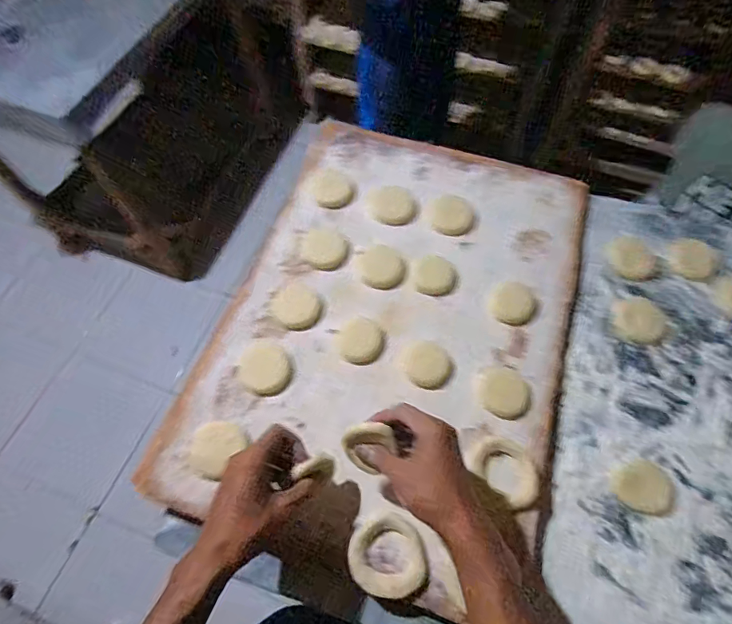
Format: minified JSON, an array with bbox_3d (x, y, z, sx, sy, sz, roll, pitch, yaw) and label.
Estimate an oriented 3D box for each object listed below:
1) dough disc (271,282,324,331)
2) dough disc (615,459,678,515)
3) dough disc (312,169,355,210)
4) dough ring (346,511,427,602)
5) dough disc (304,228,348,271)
[{"bbox_3d":[-0.088,-0.008,0.582,0.067,0.007,0.063,0,64,0],"label":"dough disc"},{"bbox_3d":[0.311,0.194,0.499,0.063,0.004,0.055,21,65,10],"label":"dough disc"},{"bbox_3d":[-0.048,-0.183,0.661,0.059,0.012,0.067,-7,64,-4],"label":"dough disc"},{"bbox_3d":[0.024,0.249,0.458,0.080,0.020,0.073,19,65,9],"label":"dough ring"},{"bbox_3d":[-0.056,-0.088,0.616,0.060,0.010,0.054,24,66,11],"label":"dough disc"}]

